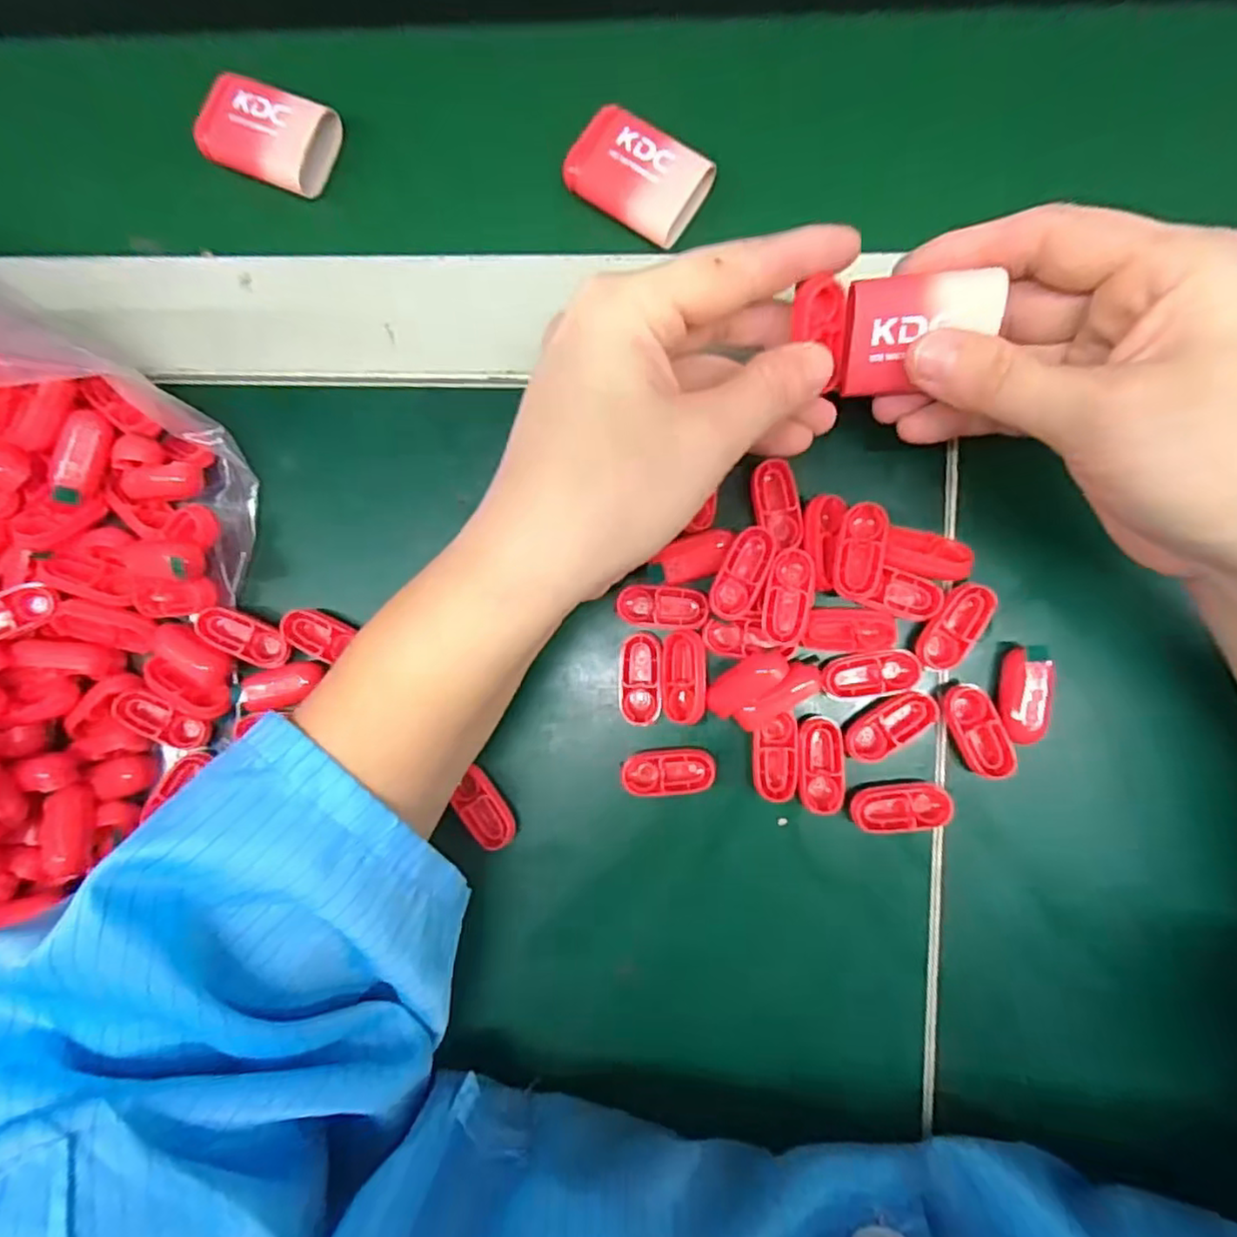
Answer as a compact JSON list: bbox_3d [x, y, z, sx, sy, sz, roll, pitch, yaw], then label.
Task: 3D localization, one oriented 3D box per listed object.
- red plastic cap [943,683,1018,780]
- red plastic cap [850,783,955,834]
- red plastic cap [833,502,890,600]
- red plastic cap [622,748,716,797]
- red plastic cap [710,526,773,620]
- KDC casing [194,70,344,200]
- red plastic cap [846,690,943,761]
[{"bbox_3d":[0.129,0.040,0.236,0.015,0.013,0.033,-18,86,4],"label":"red plastic cap"},{"bbox_3d":[0.102,0.068,0.238,0.034,0.010,0.016,-10,87,5],"label":"red plastic cap"},{"bbox_3d":[0.085,-0.023,0.232,0.016,0.011,0.033,13,89,5],"label":"red plastic cap"},{"bbox_3d":[0.019,0.057,0.247,0.034,0.010,0.017,-4,87,5],"label":"red plastic cap"},{"bbox_3d":[0.044,-0.016,0.236,0.014,0.011,0.033,23,90,6],"label":"red plastic cap"},{"bbox_3d":[-0.142,-0.194,0.265,0.050,0.014,0.036,24,90,6],"label":"KDC casing"},{"bbox_3d":[0.099,0.038,0.239,0.036,0.010,0.014,-33,85,3],"label":"red plastic cap"}]

